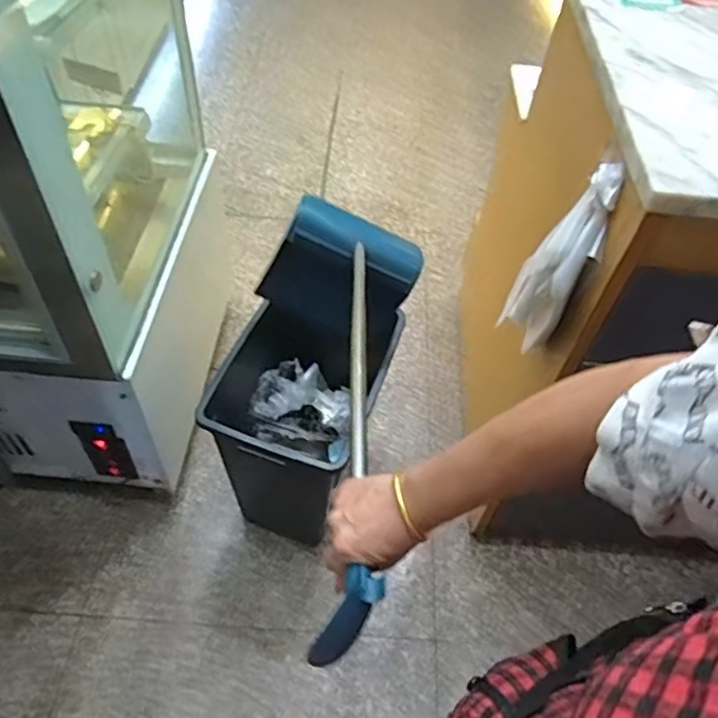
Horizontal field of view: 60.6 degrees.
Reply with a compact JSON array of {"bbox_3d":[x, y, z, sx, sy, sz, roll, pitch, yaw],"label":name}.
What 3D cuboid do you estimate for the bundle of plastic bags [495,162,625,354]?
[{"bbox_3d":[0.260,-0.120,0.817,0.083,0.288,0.076,21,54,11],"label":"bundle of plastic bags"}]

